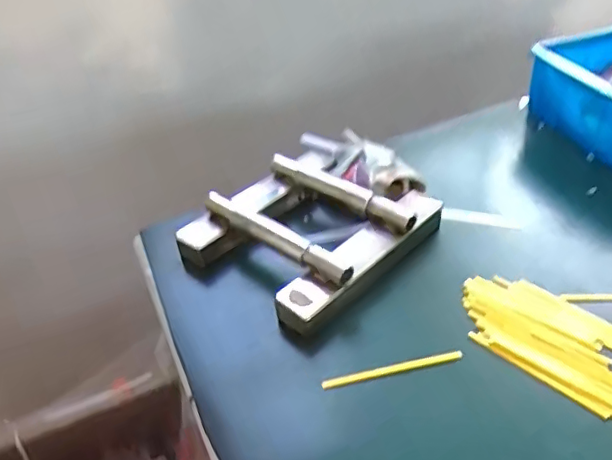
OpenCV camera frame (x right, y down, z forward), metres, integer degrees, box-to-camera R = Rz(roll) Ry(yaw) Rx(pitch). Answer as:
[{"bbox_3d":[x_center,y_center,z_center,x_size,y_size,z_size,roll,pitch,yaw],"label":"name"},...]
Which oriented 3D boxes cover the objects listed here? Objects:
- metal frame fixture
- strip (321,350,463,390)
[{"bbox_3d":[0.009,-0.010,0.558,0.191,0.046,0.215,27,48,35],"label":"metal frame fixture"},{"bbox_3d":[0.067,0.108,0.434,0.110,0.007,0.007,-10,38,-6],"label":"strip"}]

